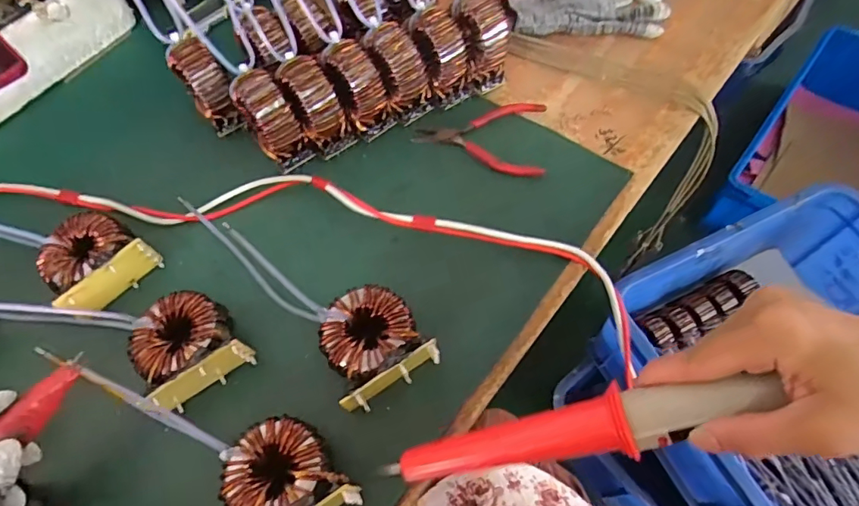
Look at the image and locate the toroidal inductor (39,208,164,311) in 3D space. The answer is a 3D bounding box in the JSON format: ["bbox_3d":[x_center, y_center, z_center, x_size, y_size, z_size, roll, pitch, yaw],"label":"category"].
[{"bbox_3d":[-0.279,0.005,0.417,0.071,0.033,0.073,36,70,20],"label":"toroidal inductor"}]

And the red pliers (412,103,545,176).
[{"bbox_3d":[0.047,-0.110,0.474,0.120,0.008,0.085,7,63,7],"label":"red pliers"}]

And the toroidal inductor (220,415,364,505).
[{"bbox_3d":[-0.094,0.150,0.333,0.072,0.040,0.072,-30,64,-12],"label":"toroidal inductor"}]

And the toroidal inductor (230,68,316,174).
[{"bbox_3d":[-0.145,-0.122,0.451,0.038,0.062,0.063,-33,65,-13],"label":"toroidal inductor"}]

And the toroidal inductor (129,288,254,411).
[{"bbox_3d":[-0.182,0.071,0.378,0.073,0.038,0.075,-32,65,-13],"label":"toroidal inductor"}]

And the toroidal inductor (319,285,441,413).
[{"bbox_3d":[-0.041,0.066,0.371,0.074,0.033,0.072,-28,64,-11],"label":"toroidal inductor"}]

